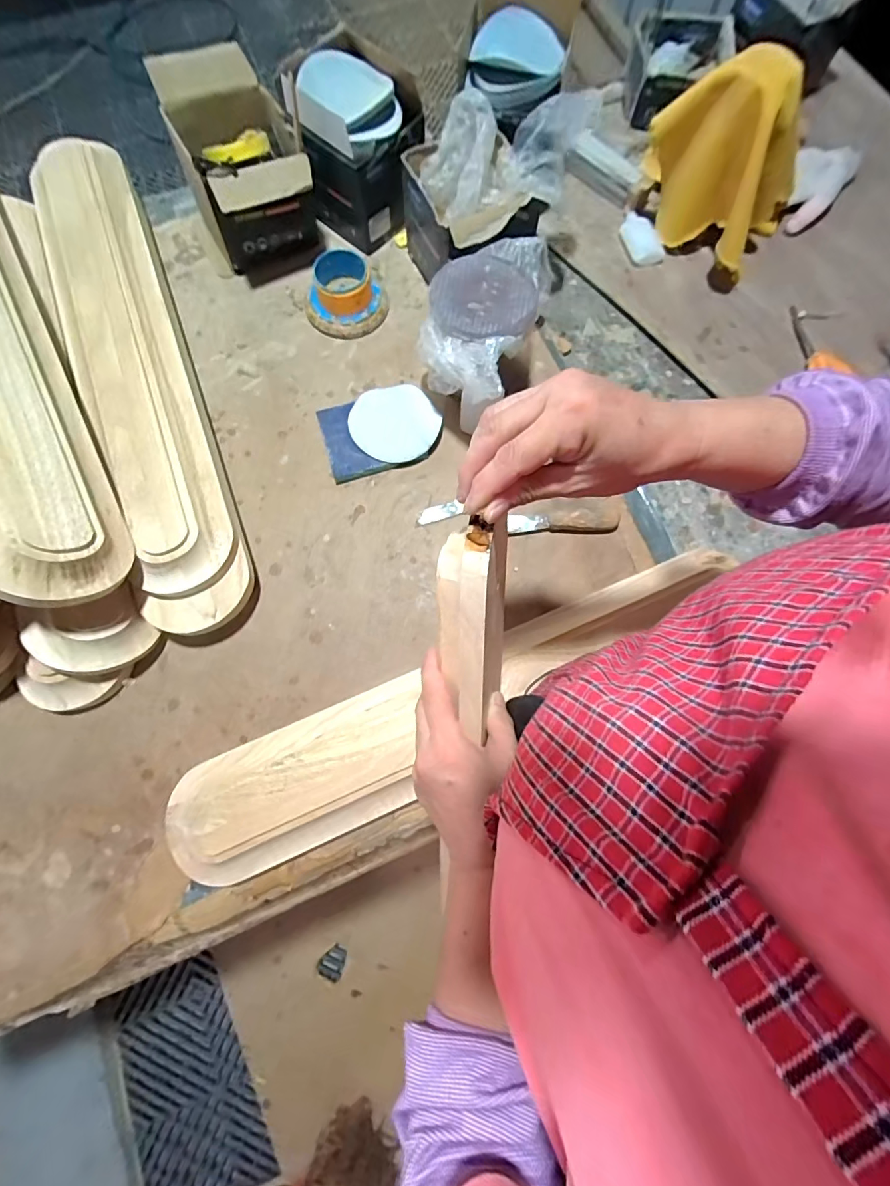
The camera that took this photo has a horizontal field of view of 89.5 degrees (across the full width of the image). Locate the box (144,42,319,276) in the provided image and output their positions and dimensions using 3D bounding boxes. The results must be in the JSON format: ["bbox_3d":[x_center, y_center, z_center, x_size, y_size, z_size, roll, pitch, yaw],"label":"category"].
[{"bbox_3d":[-0.266,-0.558,0.598,0.154,0.151,0.182,-25,79,-6],"label":"box"}]

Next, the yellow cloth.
[{"bbox_3d":[0.365,-0.559,0.582,0.199,0.190,0.145,28,78,5],"label":"yellow cloth"}]

